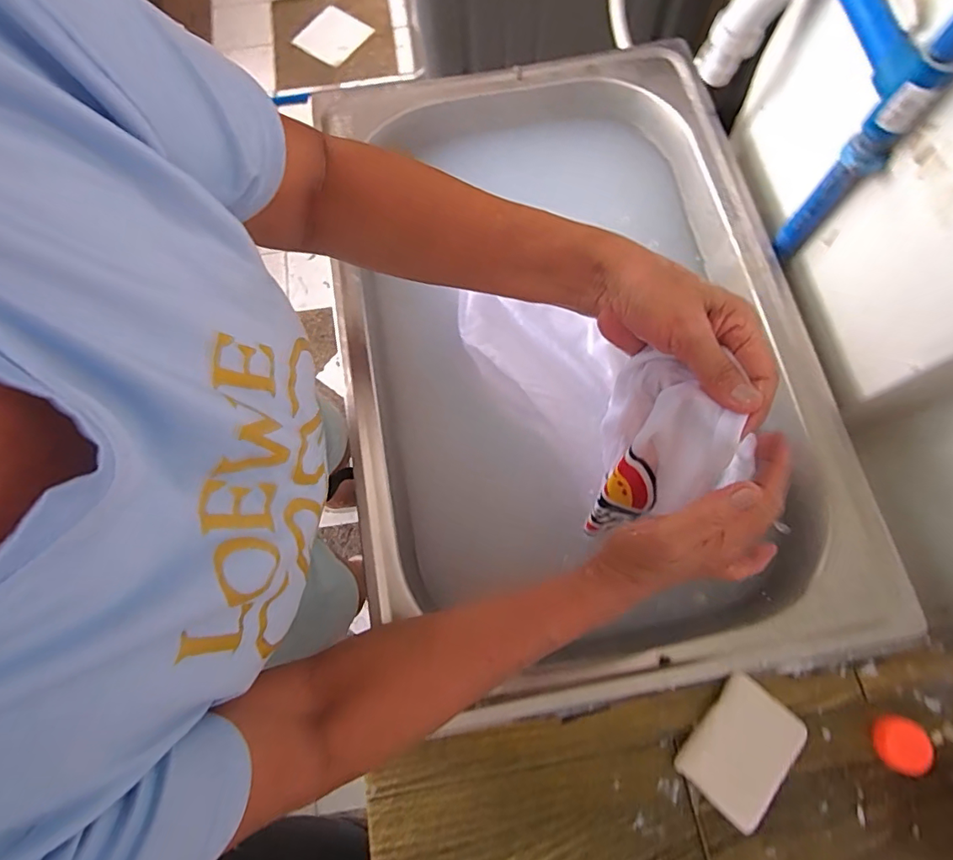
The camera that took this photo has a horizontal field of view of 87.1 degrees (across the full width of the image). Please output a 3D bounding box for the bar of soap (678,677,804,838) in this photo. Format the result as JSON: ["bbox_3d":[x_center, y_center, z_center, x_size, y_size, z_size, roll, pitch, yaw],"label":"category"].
[{"bbox_3d":[0.180,0.216,0.342,0.052,0.017,0.079,41,79,13],"label":"bar of soap"}]

